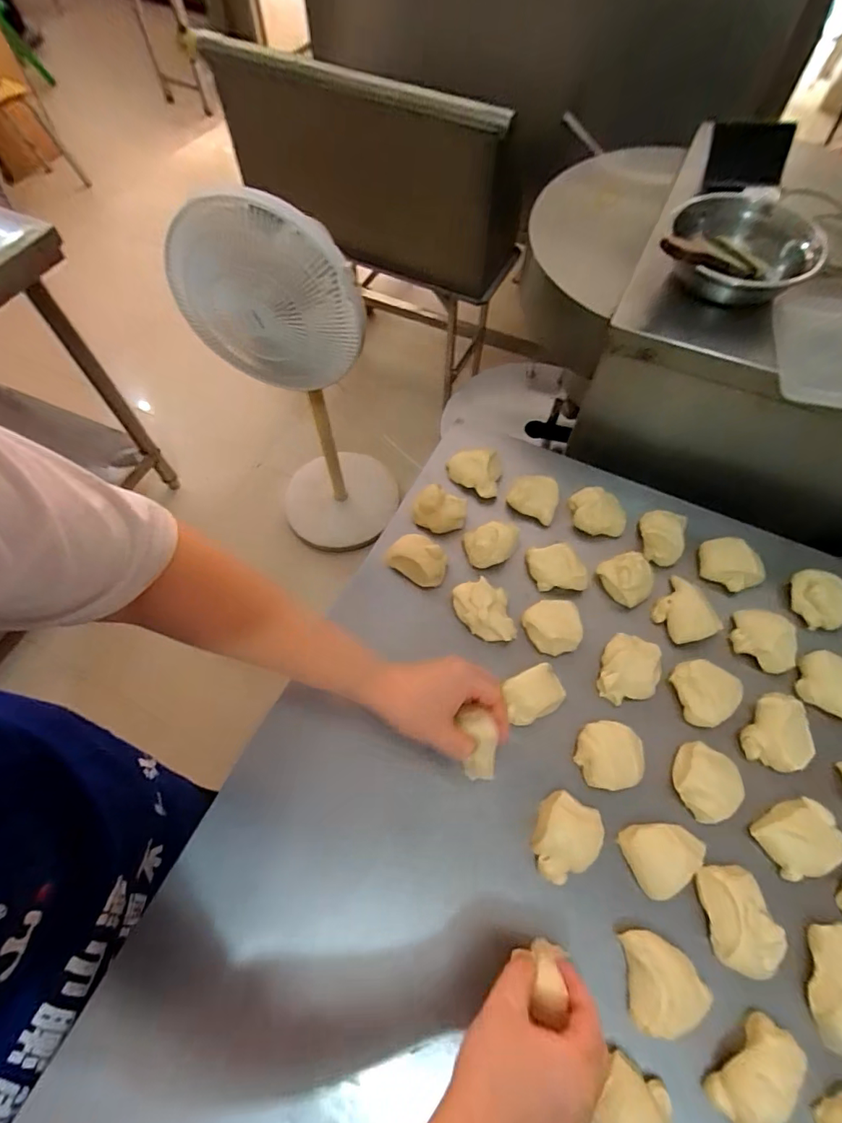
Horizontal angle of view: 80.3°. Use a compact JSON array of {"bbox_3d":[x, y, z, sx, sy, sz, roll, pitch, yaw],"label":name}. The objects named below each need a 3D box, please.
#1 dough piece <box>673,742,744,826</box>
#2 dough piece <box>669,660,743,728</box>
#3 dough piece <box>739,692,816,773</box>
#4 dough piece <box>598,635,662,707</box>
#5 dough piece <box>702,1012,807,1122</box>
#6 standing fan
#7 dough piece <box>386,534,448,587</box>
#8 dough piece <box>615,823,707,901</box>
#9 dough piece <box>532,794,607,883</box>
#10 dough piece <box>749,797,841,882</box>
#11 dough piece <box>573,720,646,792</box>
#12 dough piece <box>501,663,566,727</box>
[{"bbox_3d":[0.275,0.212,0.485,0.063,0.032,0.065,-29,66,-16],"label":"dough piece"},{"bbox_3d":[0.292,0.136,0.522,0.060,0.041,0.059,1,61,-1],"label":"dough piece"},{"bbox_3d":[0.360,0.173,0.504,0.052,0.036,0.074,33,66,15],"label":"dough piece"},{"bbox_3d":[0.222,0.118,0.536,0.058,0.025,0.074,19,63,8],"label":"dough piece"},{"bbox_3d":[0.262,0.401,0.386,0.077,0.035,0.046,-36,68,-19],"label":"dough piece"},{"bbox_3d":[-0.268,-0.363,1.197,0.349,0.957,0.331,-9,62,-6],"label":"standing fan"},{"bbox_3d":[-0.004,-0.001,0.593,0.072,0.036,0.049,27,64,13],"label":"dough piece"},{"bbox_3d":[0.220,0.267,0.455,0.065,0.023,0.058,-19,64,-12],"label":"dough piece"},{"bbox_3d":[0.132,0.256,0.460,0.058,0.027,0.071,26,64,12],"label":"dough piece"},{"bbox_3d":[0.347,0.257,0.461,0.066,0.034,0.056,-24,65,-14],"label":"dough piece"},{"bbox_3d":[0.185,0.192,0.494,0.062,0.033,0.061,-17,63,-10],"label":"dough piece"},{"bbox_3d":[0.112,0.140,0.516,0.073,0.039,0.048,-23,65,-14],"label":"dough piece"}]

